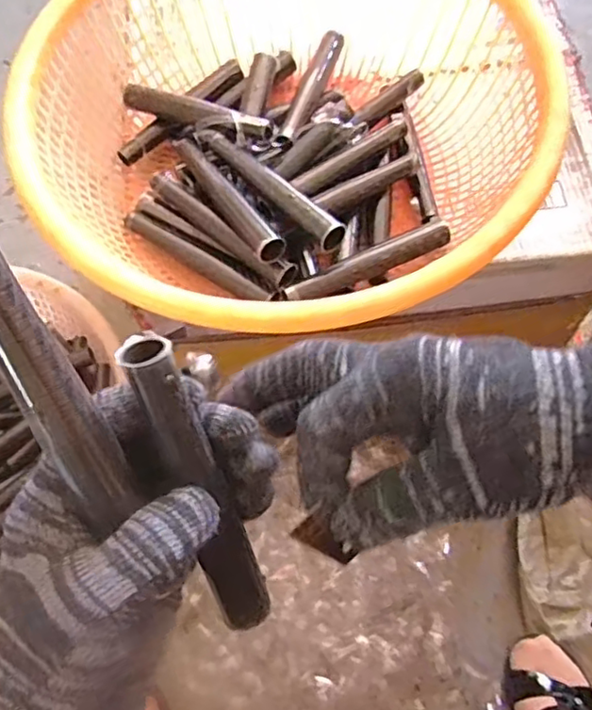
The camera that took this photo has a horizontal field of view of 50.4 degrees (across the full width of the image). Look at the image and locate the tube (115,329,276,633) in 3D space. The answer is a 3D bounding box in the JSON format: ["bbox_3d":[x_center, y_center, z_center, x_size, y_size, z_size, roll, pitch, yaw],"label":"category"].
[{"bbox_3d":[-0.037,0.057,0.254,0.022,0.146,0.018,-17,32,-5],"label":"tube"}]

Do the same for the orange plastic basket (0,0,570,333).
[{"bbox_3d":[-0.012,-0.191,0.524,0.386,0.132,0.375,-16,69,-4],"label":"orange plastic basket"}]

